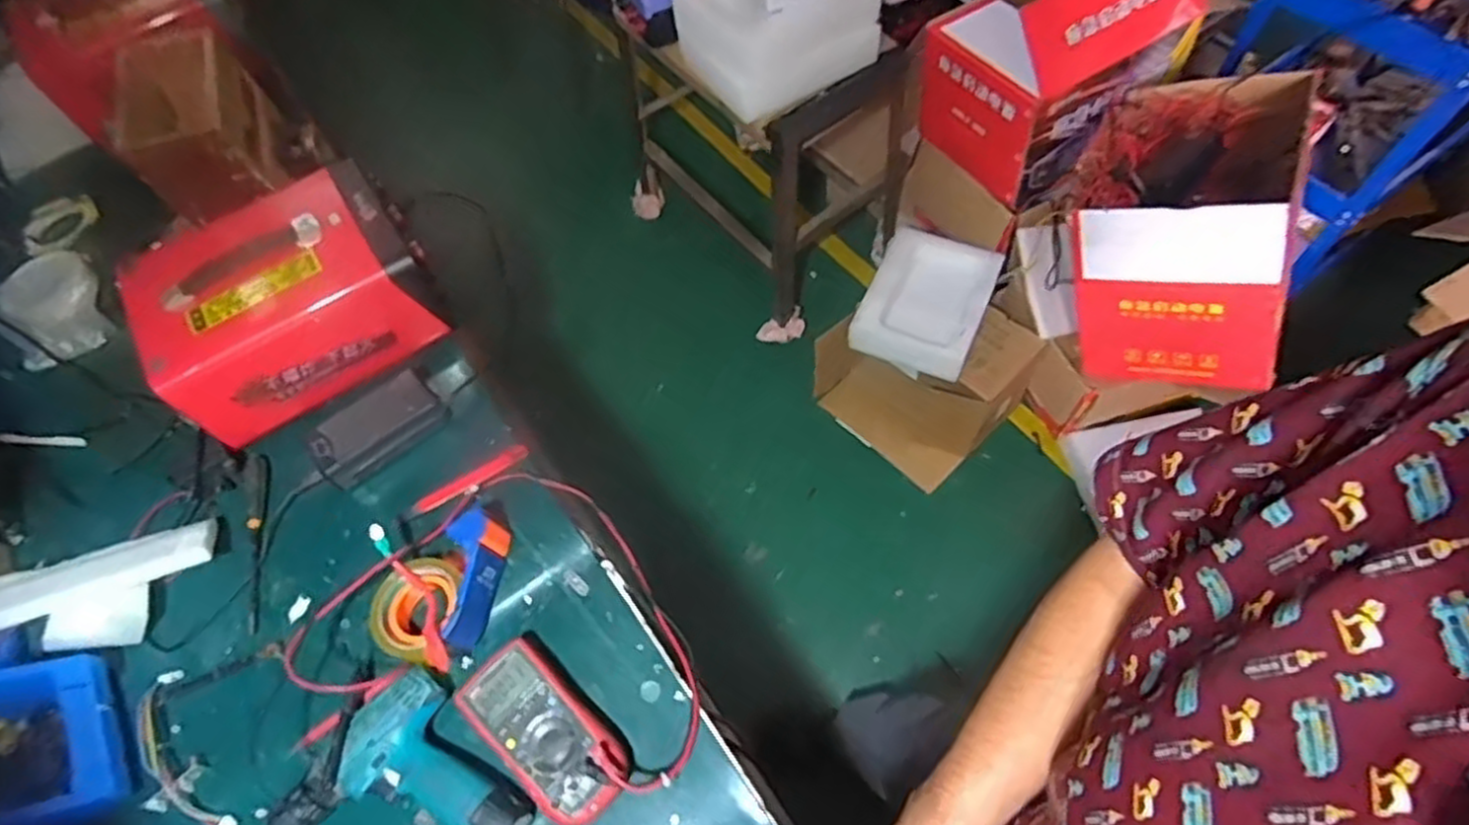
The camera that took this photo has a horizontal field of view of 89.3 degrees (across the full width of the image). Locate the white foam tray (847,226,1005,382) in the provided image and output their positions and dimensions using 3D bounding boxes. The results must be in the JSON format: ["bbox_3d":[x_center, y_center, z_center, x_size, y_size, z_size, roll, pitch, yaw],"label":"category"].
[{"bbox_3d":[0.384,-0.223,1.491,0.226,0.084,0.290,21,64,15],"label":"white foam tray"}]

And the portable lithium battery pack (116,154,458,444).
[{"bbox_3d":[-0.534,-0.133,0.917,0.303,0.160,0.216,-31,63,-12],"label":"portable lithium battery pack"}]

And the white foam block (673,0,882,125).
[{"bbox_3d":[0.080,-0.689,1.320,0.322,0.180,0.212,-30,63,-12],"label":"white foam block"}]

